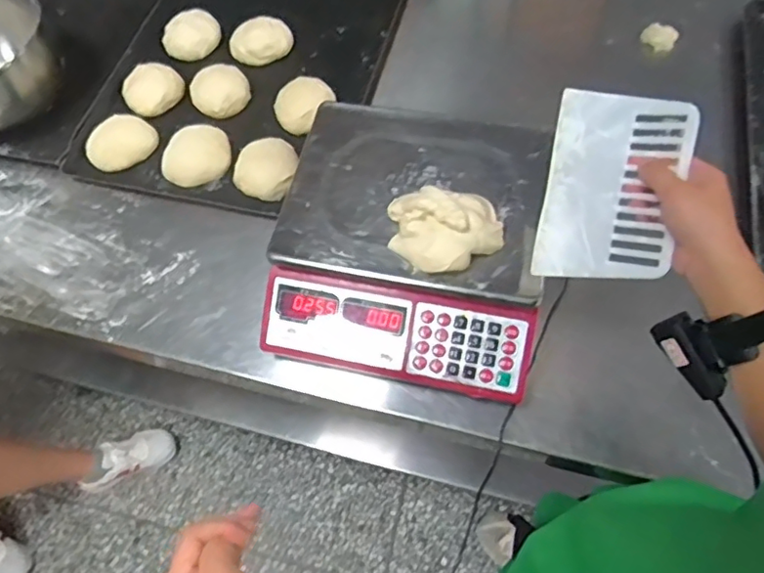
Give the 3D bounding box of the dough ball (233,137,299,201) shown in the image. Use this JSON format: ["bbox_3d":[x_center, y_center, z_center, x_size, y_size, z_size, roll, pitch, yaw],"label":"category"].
[{"bbox_3d":[-0.157,-0.161,0.788,0.085,0.036,0.089,-2,64,5],"label":"dough ball"}]

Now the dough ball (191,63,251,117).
[{"bbox_3d":[-0.241,-0.291,0.862,0.084,0.034,0.078,-2,64,5],"label":"dough ball"}]

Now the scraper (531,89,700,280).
[{"bbox_3d":[0.203,-0.088,0.512,0.112,0.008,0.162,12,94,31],"label":"scraper"}]

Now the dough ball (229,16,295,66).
[{"bbox_3d":[-0.188,-0.382,0.903,0.099,0.040,0.070,-21,64,-4],"label":"dough ball"}]

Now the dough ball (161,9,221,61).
[{"bbox_3d":[-0.303,-0.399,0.915,0.089,0.032,0.074,-21,64,-5],"label":"dough ball"}]

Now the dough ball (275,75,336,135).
[{"bbox_3d":[-0.114,-0.263,0.841,0.075,0.048,0.081,-2,64,5],"label":"dough ball"}]

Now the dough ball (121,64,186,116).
[{"bbox_3d":[-0.346,-0.299,0.870,0.089,0.035,0.070,-23,65,-6],"label":"dough ball"}]

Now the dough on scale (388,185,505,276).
[{"bbox_3d":[0.066,-0.059,0.599,0.116,0.049,0.087,2,65,7],"label":"dough on scale"}]

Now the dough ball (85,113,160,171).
[{"bbox_3d":[-0.377,-0.207,0.837,0.099,0.032,0.075,-26,65,-7],"label":"dough ball"}]

